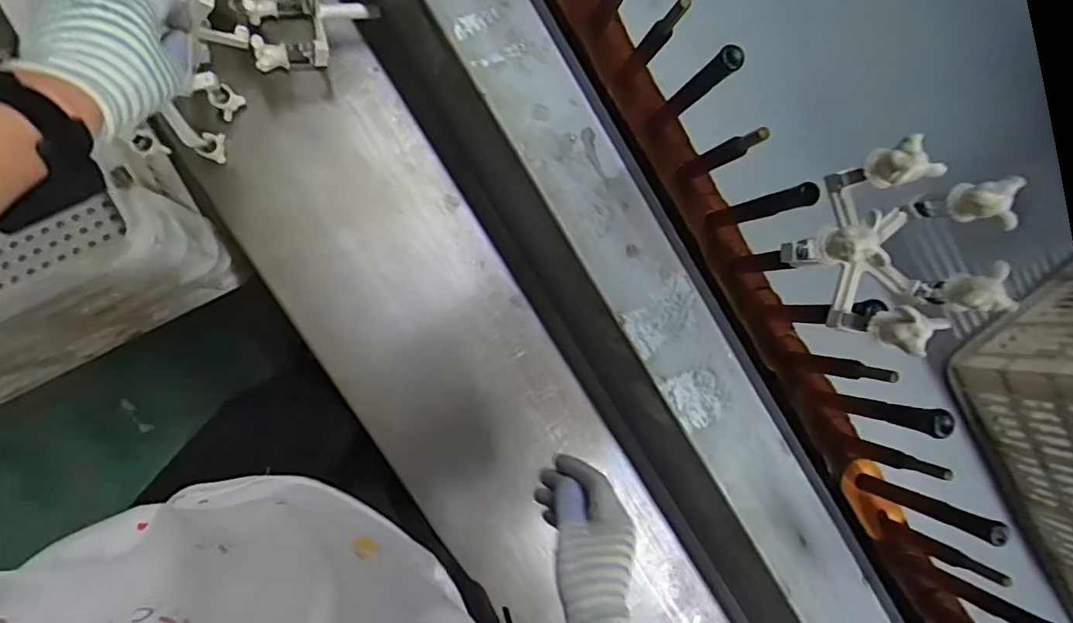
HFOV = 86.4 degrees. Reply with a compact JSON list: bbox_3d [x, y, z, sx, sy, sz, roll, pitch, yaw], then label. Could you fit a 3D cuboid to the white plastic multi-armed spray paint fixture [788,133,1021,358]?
[{"bbox_3d":[0.233,-0.042,0.371,0.107,0.092,0.112,1,83,-6],"label":"white plastic multi-armed spray paint fixture"}]

